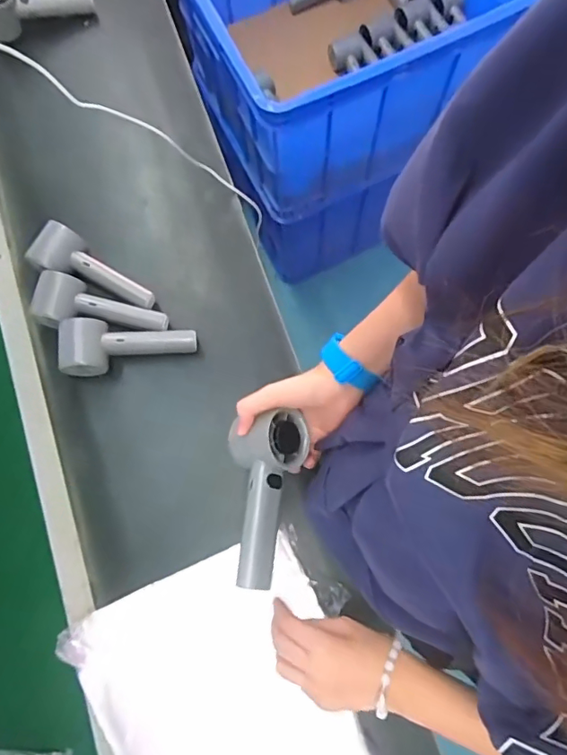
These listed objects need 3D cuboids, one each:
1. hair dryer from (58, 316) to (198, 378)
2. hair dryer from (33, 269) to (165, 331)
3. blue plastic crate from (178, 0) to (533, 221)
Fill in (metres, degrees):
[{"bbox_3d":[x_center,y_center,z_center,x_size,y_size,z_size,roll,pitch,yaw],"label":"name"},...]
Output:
[{"bbox_3d":[-0.184,-0.035,0.627,0.152,0.062,0.060,-2,77,-2],"label":"hair dryer"},{"bbox_3d":[-0.222,-0.080,0.639,0.152,0.054,0.058,12,76,-11],"label":"hair dryer"},{"bbox_3d":[0.152,-0.695,1.016,0.635,0.343,0.477,-27,79,-7],"label":"blue plastic crate"}]

